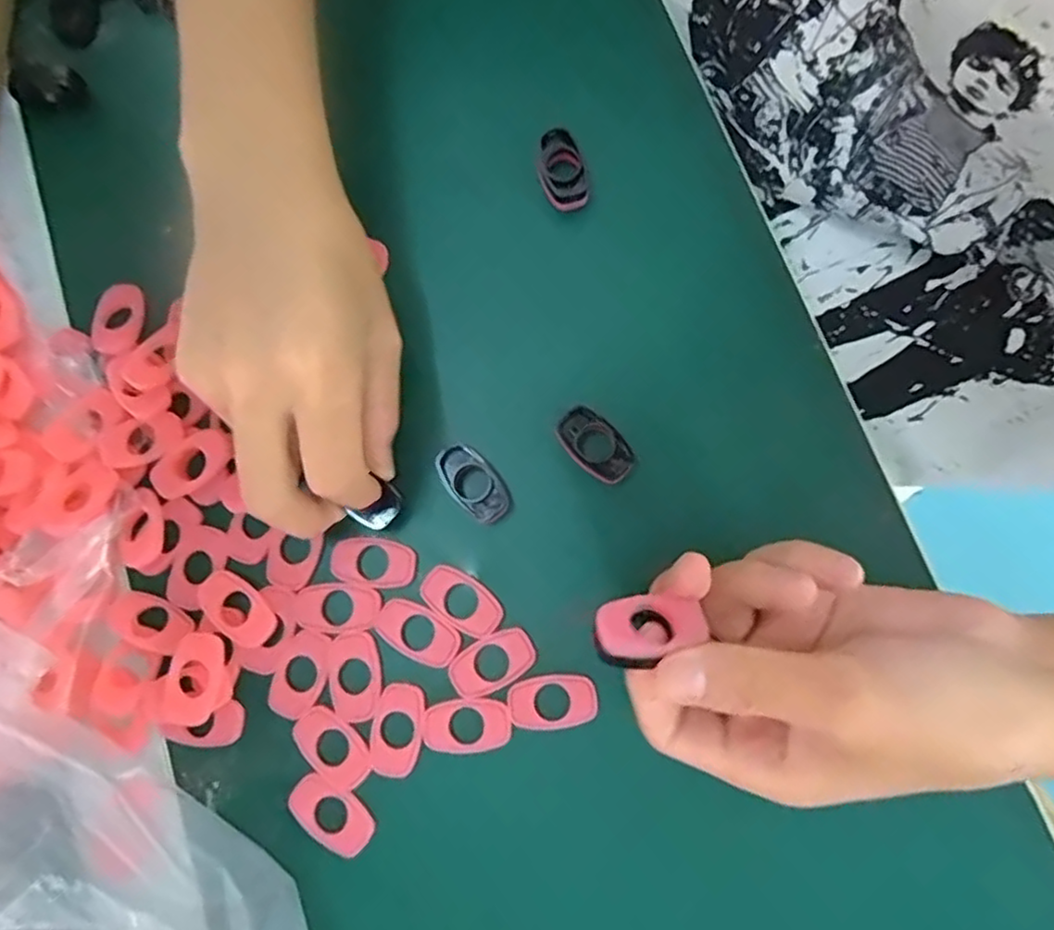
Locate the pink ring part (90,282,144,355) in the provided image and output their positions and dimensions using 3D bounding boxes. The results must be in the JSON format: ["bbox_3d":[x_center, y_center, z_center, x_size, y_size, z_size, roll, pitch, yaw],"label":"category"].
[{"bbox_3d":[-0.173,-0.063,0.277,0.021,0.004,0.034,7,78,2],"label":"pink ring part"}]

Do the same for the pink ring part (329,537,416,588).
[{"bbox_3d":[-0.060,0.037,0.256,0.033,0.004,0.019,7,78,2],"label":"pink ring part"}]

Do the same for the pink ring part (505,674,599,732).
[{"bbox_3d":[0.009,0.087,0.242,0.033,0.005,0.018,-6,78,-1],"label":"pink ring part"}]

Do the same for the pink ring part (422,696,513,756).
[{"bbox_3d":[-0.022,0.096,0.243,0.032,0.004,0.020,-5,78,0],"label":"pink ring part"}]

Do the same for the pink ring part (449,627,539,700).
[{"bbox_3d":[-0.013,0.074,0.247,0.033,0.004,0.018,-30,79,-6],"label":"pink ring part"}]

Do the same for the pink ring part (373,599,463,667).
[{"bbox_3d":[-0.042,0.063,0.249,0.033,0.004,0.019,30,80,7],"label":"pink ring part"}]

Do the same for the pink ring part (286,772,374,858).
[{"bbox_3d":[-0.072,0.128,0.240,0.032,0.004,0.019,30,80,7],"label":"pink ring part"}]

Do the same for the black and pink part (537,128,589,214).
[{"bbox_3d":[0.015,-0.123,0.276,0.019,0.009,0.034,-8,78,-1],"label":"black and pink part"}]

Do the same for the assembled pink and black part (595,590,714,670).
[{"bbox_3d":[0.034,0.048,0.195,0.031,0.007,0.019,-8,60,-15],"label":"assembled pink and black part"}]

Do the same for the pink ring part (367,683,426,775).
[{"bbox_3d":[-0.048,0.097,0.243,0.019,0.004,0.032,9,78,3],"label":"pink ring part"}]

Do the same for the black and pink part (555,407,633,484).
[{"bbox_3d":[0.026,-0.008,0.255,0.019,0.004,0.032,-42,80,-8],"label":"black and pink part"}]

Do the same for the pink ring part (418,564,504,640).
[{"bbox_3d":[-0.025,0.052,0.251,0.032,0.004,0.018,35,80,8],"label":"pink ring part"}]

